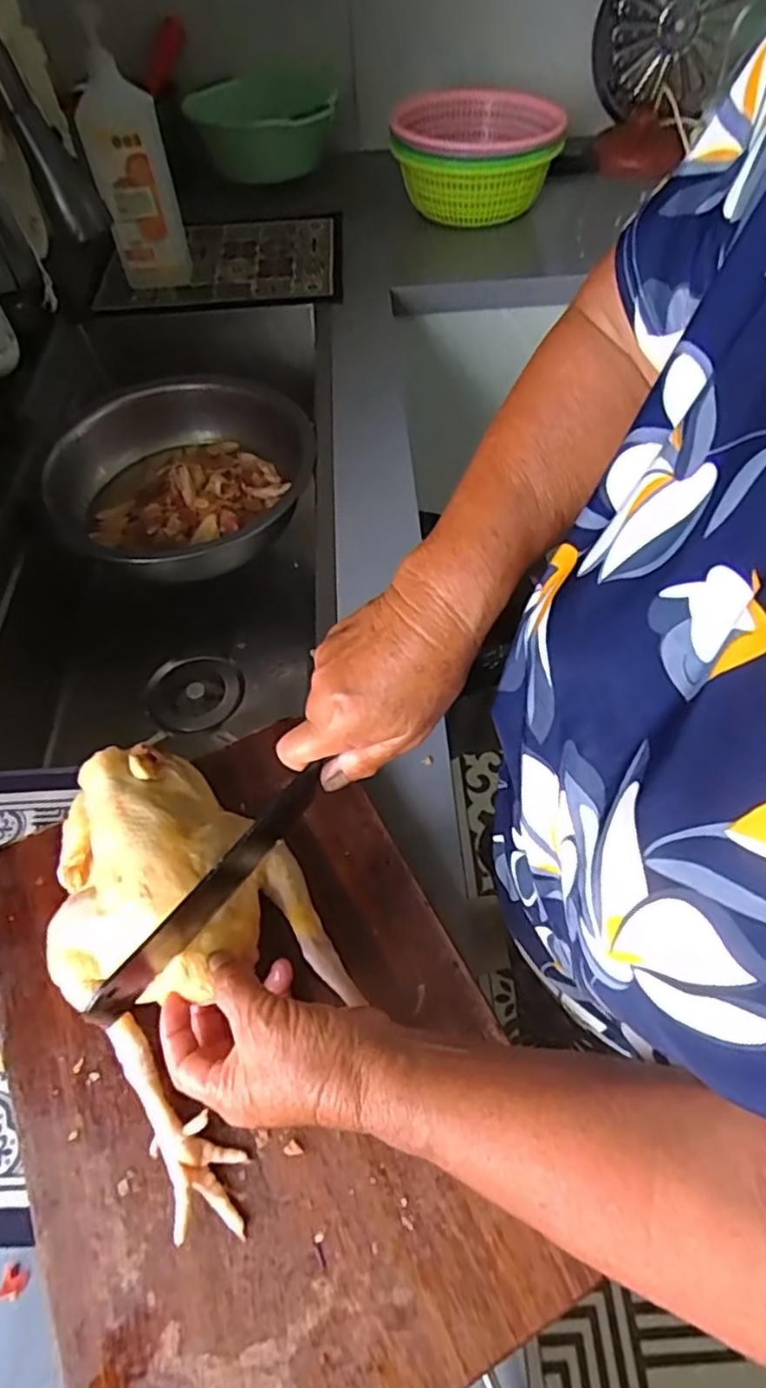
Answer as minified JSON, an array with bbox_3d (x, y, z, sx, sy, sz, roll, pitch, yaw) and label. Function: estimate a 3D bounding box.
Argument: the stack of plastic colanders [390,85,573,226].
[{"bbox_3d":[0.145,-0.864,1.071,0.247,0.119,0.232,1,55,3],"label":"stack of plastic colanders"}]

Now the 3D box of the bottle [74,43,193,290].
[{"bbox_3d":[-0.333,-0.686,0.898,0.098,0.260,0.060,-16,56,-9],"label":"bottle"}]

